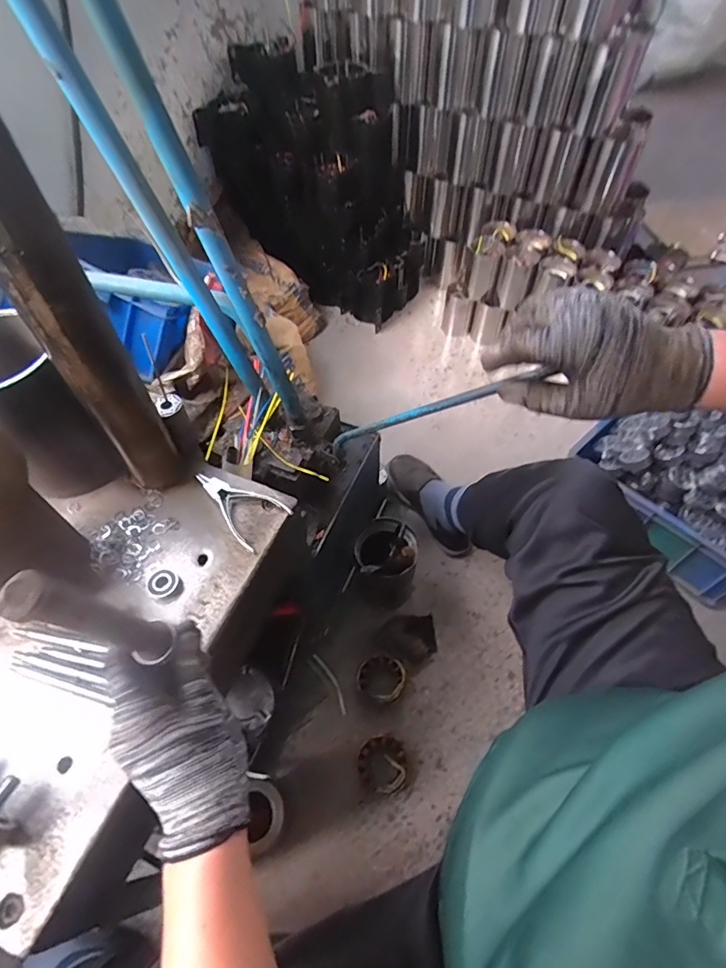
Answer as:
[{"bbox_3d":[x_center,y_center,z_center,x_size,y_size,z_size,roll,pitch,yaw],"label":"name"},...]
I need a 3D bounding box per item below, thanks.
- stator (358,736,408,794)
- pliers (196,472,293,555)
[{"bbox_3d":[0.035,0.470,0.806,0.080,0.039,0.081,-1,56,1],"label":"stator"},{"bbox_3d":[-0.154,0.020,0.595,0.129,0.012,0.069,38,64,23],"label":"pliers"}]

